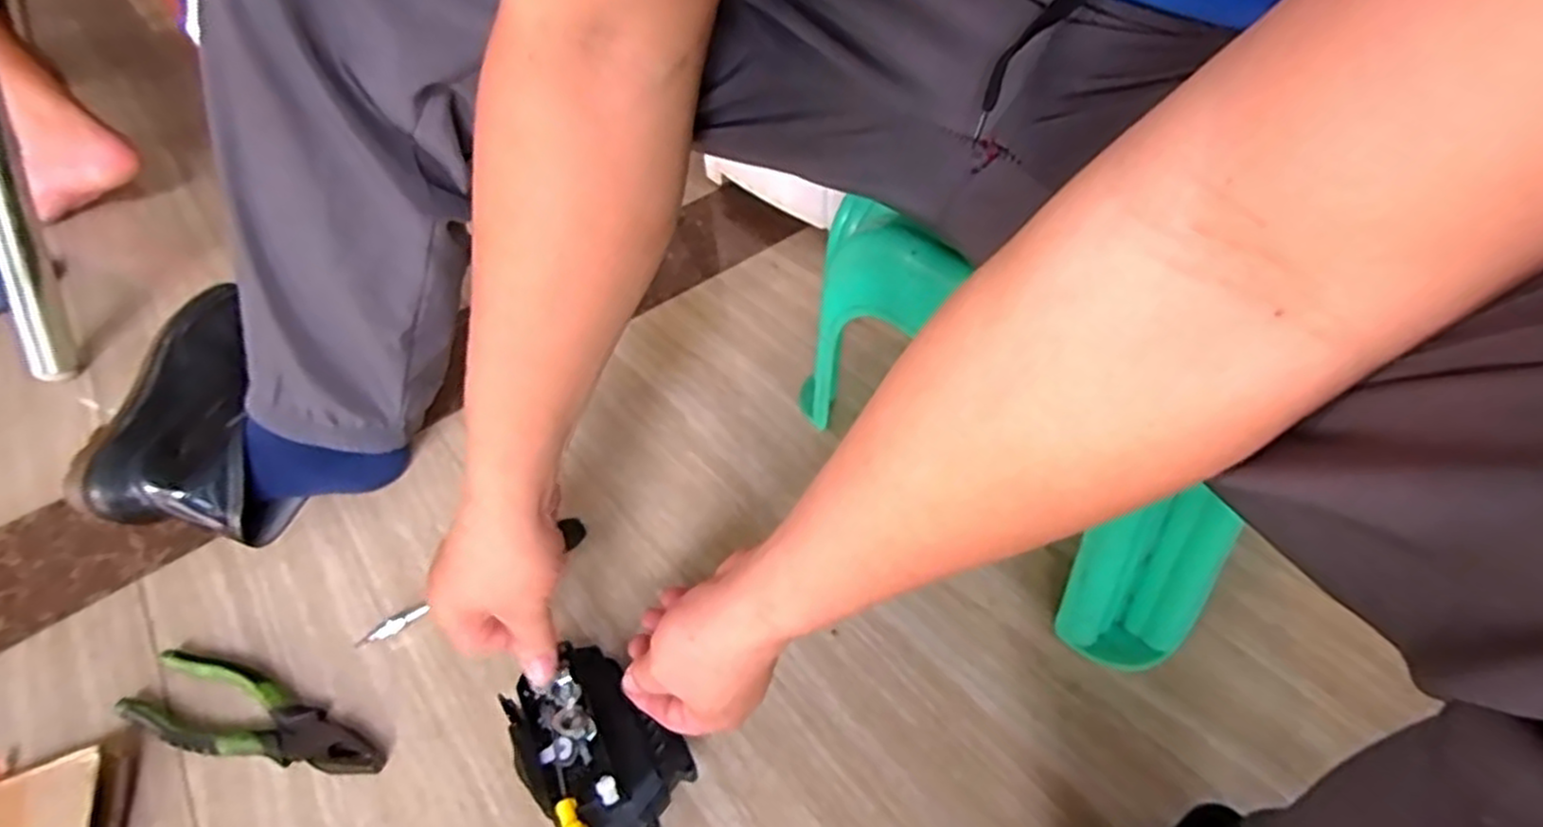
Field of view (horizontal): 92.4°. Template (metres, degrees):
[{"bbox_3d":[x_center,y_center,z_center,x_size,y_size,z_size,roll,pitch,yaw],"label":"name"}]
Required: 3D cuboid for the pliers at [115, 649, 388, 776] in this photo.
[{"bbox_3d":[-0.347,0.208,0.503,0.192,0.021,0.056,8,47,13],"label":"pliers"}]

